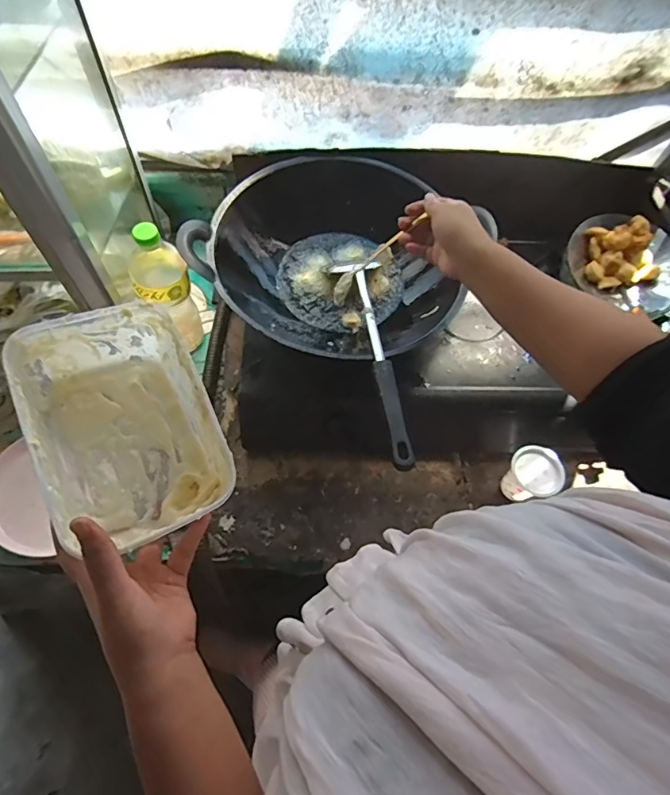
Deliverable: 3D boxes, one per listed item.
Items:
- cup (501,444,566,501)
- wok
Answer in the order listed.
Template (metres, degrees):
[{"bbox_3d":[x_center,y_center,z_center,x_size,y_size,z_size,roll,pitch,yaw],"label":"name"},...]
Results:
[{"bbox_3d":[0.283,0.113,0.694,0.062,0.070,0.070,-14,66,-10],"label":"cup"},{"bbox_3d":[0.005,-0.198,0.702,0.337,0.131,0.347,1,65,-3],"label":"wok"}]

